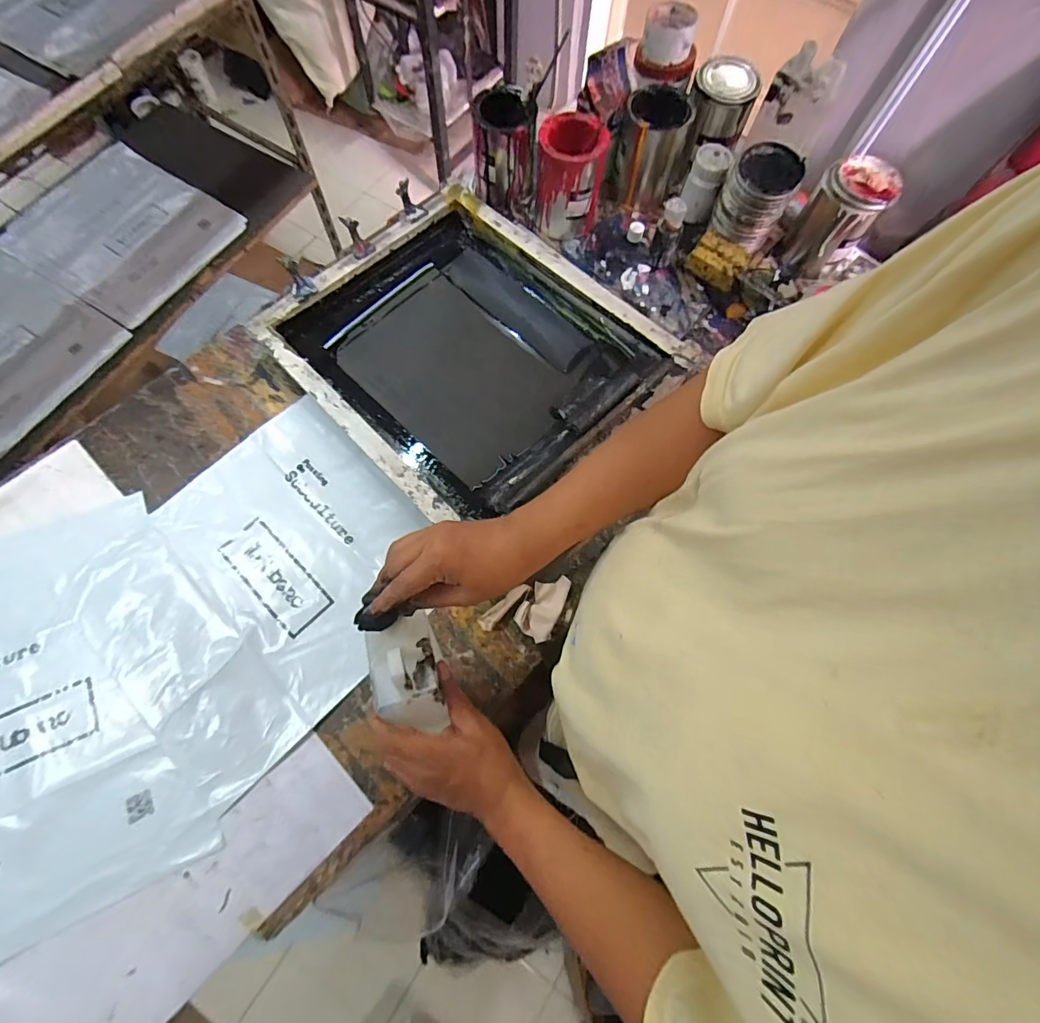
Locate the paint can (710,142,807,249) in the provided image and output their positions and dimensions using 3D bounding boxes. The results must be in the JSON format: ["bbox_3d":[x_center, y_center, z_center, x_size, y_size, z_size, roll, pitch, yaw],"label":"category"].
[{"bbox_3d":[0.388,-0.521,0.775,0.100,0.110,0.099,0,73,-1],"label":"paint can"}]

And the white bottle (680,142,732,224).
[{"bbox_3d":[0.326,-0.583,0.825,0.062,0.094,0.071,22,74,5],"label":"white bottle"}]

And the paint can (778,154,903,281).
[{"bbox_3d":[0.523,-0.486,0.779,0.108,0.150,0.108,0,73,-1],"label":"paint can"}]

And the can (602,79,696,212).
[{"bbox_3d":[0.228,-0.621,0.816,0.121,0.152,0.119,0,73,-1],"label":"can"}]

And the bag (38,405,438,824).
[{"bbox_3d":[-0.366,0.101,0.659,0.395,0.012,0.454,43,74,12],"label":"bag"}]

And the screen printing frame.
[{"bbox_3d":[-0.079,-0.272,0.730,0.473,0.093,0.545,-43,73,-10],"label":"screen printing frame"}]

